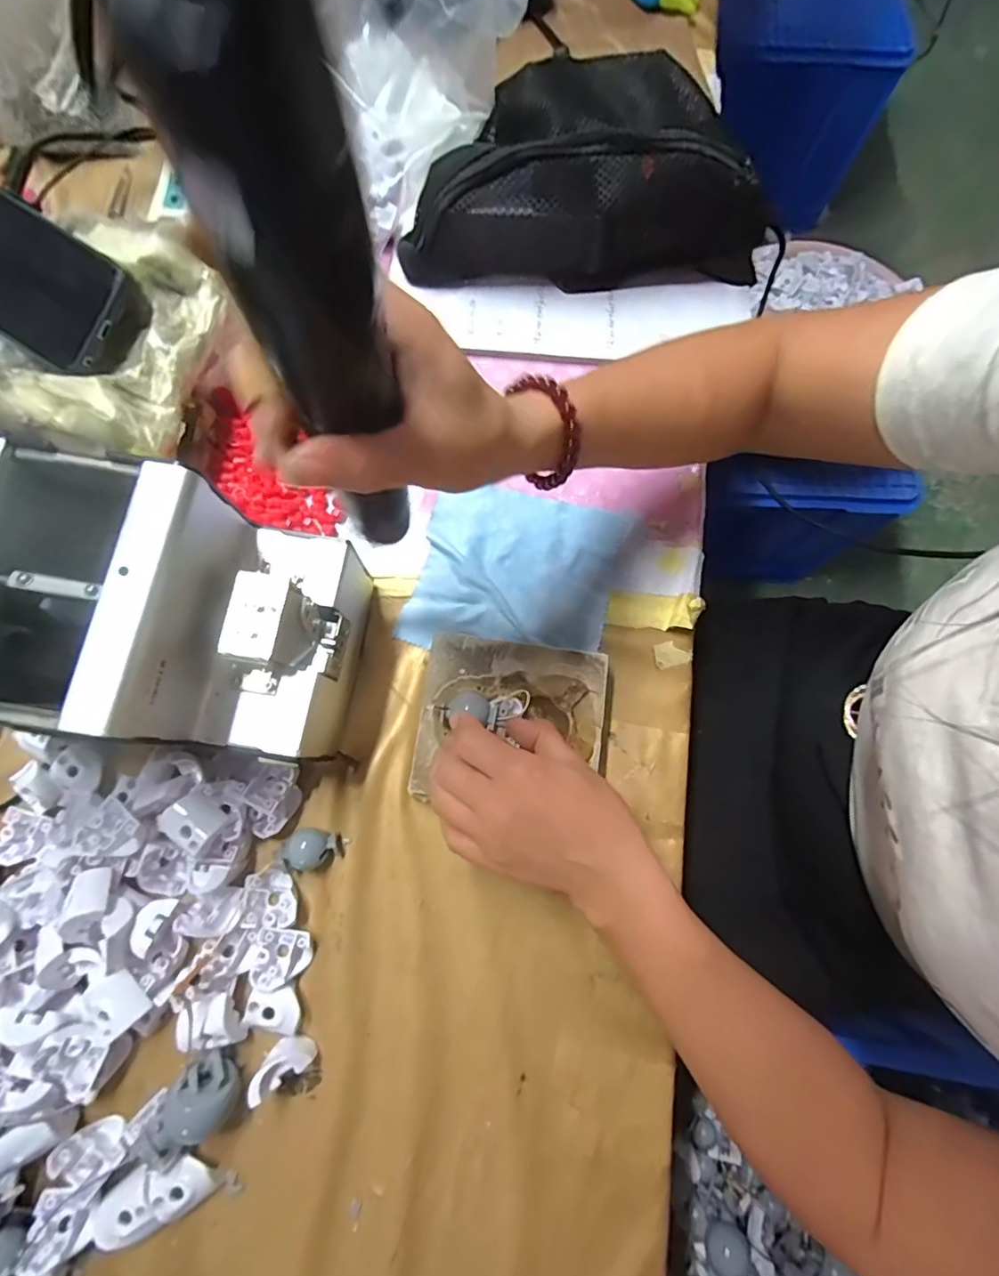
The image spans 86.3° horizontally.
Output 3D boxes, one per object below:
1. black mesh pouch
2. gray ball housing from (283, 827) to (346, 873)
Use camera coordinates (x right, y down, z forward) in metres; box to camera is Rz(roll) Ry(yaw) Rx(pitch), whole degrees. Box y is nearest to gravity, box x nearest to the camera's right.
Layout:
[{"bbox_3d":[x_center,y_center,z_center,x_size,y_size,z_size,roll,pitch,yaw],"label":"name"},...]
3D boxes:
[{"bbox_3d":[0.061,-0.350,0.392,0.268,0.074,0.146,0,79,-1],"label":"black mesh pouch"},{"bbox_3d":[-0.115,0.131,0.332,0.032,0.019,0.027,-22,80,-5],"label":"gray ball housing"}]

